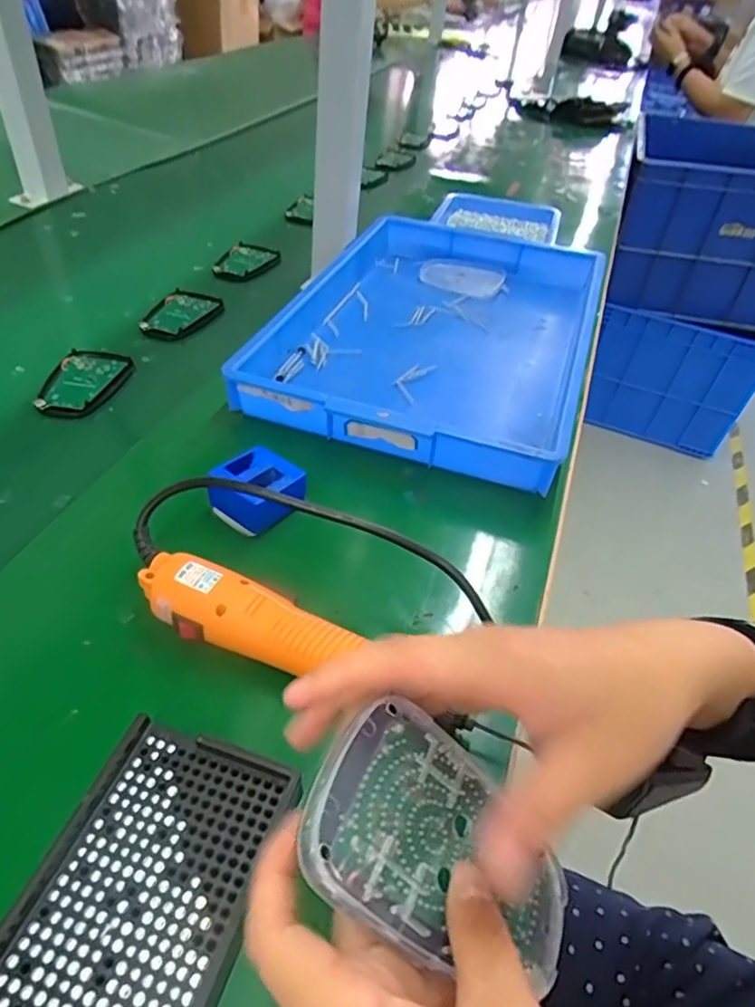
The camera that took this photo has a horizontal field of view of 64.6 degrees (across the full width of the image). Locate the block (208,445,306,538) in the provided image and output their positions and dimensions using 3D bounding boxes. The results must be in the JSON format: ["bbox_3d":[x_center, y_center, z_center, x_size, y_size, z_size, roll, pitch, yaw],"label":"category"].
[{"bbox_3d":[-0.086,-0.010,0.434,0.056,0.030,0.054,32,50,24],"label":"block"}]

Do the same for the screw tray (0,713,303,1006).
[{"bbox_3d":[-0.101,0.170,0.260,0.094,0.023,0.135,15,45,10],"label":"screw tray"}]

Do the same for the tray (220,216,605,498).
[{"bbox_3d":[0.065,-0.181,0.615,0.287,0.050,0.424,15,45,9],"label":"tray"}]

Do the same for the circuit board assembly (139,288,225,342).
[{"bbox_3d":[-0.209,-0.203,0.640,0.058,0.013,0.094,12,45,7],"label":"circuit board assembly"}]

